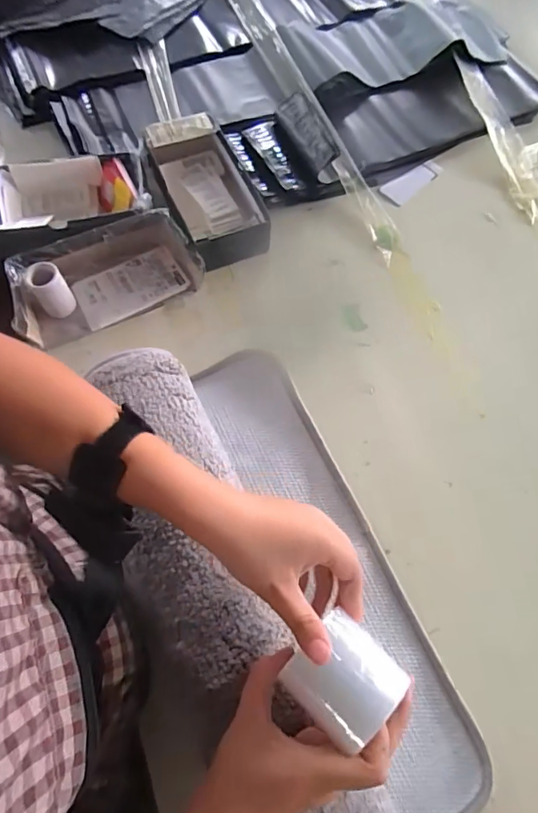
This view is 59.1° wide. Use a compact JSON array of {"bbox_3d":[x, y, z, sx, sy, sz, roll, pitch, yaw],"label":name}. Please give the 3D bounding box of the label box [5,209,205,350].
[{"bbox_3d":[-0.210,-0.168,0.604,0.230,0.058,0.108,-24,69,-11],"label":"label box"}]

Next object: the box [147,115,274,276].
[{"bbox_3d":[-0.082,-0.299,0.658,0.119,0.066,0.218,-22,69,-10],"label":"box"}]

